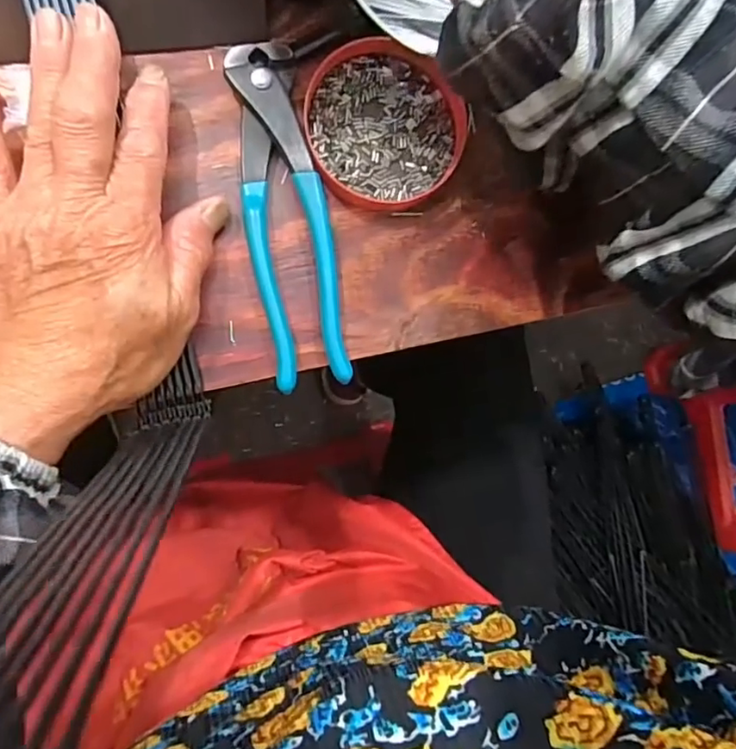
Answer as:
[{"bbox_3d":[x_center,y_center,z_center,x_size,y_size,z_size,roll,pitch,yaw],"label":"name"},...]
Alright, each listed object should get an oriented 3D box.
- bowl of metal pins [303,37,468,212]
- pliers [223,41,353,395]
[{"bbox_3d":[0.008,-0.125,0.286,0.076,0.009,0.079,0,93,-9],"label":"bowl of metal pins"},{"bbox_3d":[-0.039,-0.076,0.278,0.039,0.014,0.162,-8,94,-9],"label":"pliers"}]

